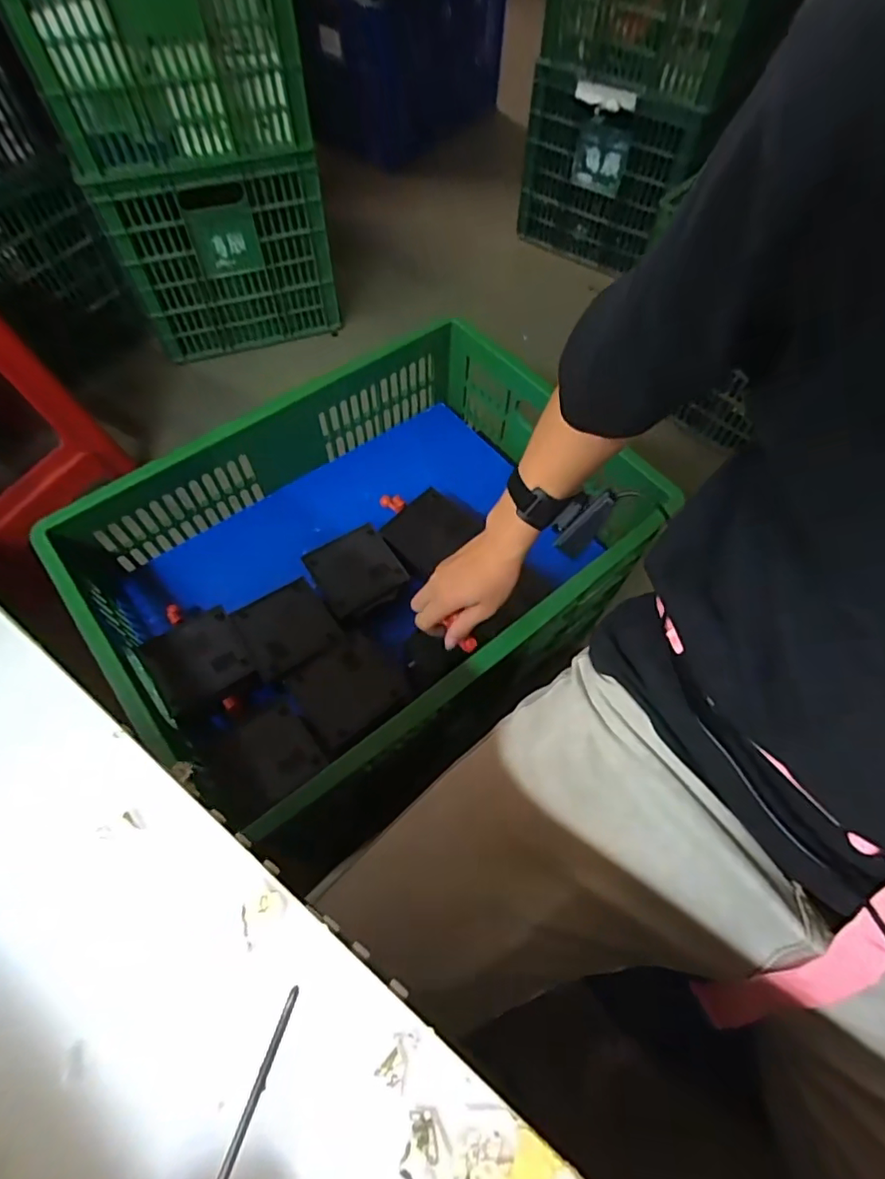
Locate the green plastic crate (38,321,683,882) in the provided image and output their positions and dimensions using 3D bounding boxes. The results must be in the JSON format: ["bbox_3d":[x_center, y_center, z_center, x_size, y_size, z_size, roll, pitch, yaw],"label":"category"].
[{"bbox_3d":[-0.090,-0.055,0.731,0.656,0.161,0.468,-34,67,-18],"label":"green plastic crate"}]

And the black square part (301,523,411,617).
[{"bbox_3d":[-0.115,-0.029,0.728,0.107,0.012,0.110,-30,66,-16],"label":"black square part"}]

